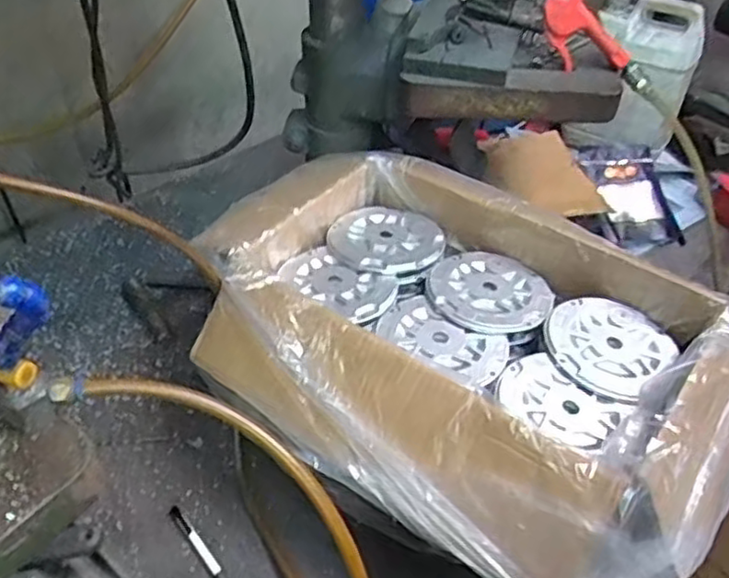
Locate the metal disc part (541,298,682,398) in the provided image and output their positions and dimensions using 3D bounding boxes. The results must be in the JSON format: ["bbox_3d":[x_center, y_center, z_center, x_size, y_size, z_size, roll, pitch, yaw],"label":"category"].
[{"bbox_3d":[0.249,0.052,0.707,0.116,0.013,0.127,1,43,-1],"label":"metal disc part"}]

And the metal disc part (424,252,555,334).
[{"bbox_3d":[0.139,0.001,0.765,0.133,0.011,0.122,1,43,-1],"label":"metal disc part"}]

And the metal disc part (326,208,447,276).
[{"bbox_3d":[0.026,-0.061,0.828,0.129,0.012,0.127,1,43,-1],"label":"metal disc part"}]

